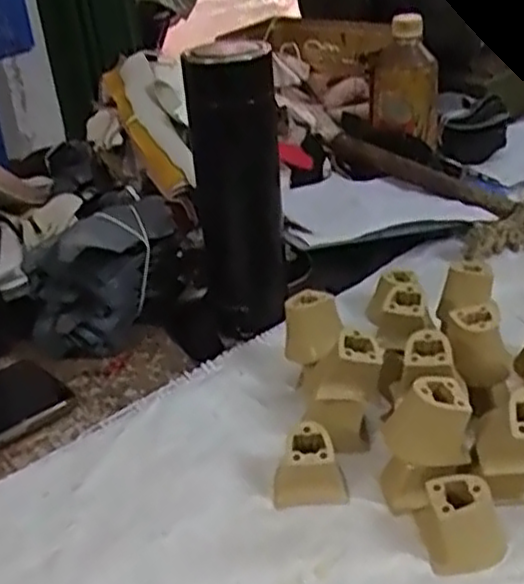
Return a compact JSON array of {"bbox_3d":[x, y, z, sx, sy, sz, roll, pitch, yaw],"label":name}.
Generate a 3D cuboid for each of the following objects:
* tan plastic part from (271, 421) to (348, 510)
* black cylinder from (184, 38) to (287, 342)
[{"bbox_3d":[0.028,0.103,0.440,0.043,0.037,0.029,-3,30,3],"label":"tan plastic part"},{"bbox_3d":[-0.017,-0.075,0.566,0.062,0.221,0.054,-5,30,0],"label":"black cylinder"}]

